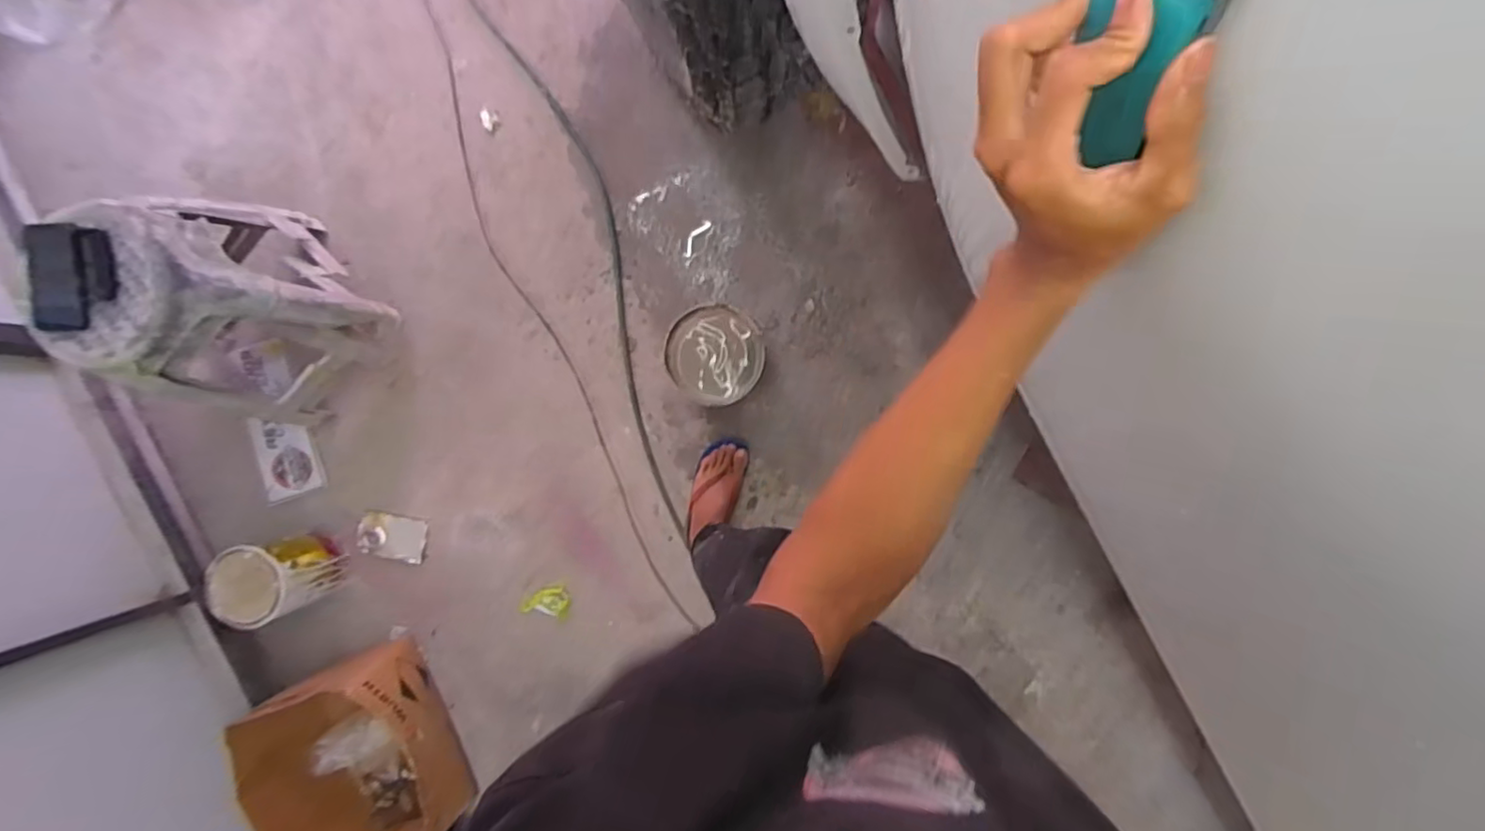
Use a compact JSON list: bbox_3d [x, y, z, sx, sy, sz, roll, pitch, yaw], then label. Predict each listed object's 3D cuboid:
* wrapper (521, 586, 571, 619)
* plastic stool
[{"bbox_3d":[-0.460,0.438,1.529,0.103,0.019,0.069,11,92,4],"label":"wrapper"},{"bbox_3d":[-1.048,-0.227,1.316,0.358,0.552,0.349,44,91,2],"label":"plastic stool"}]

